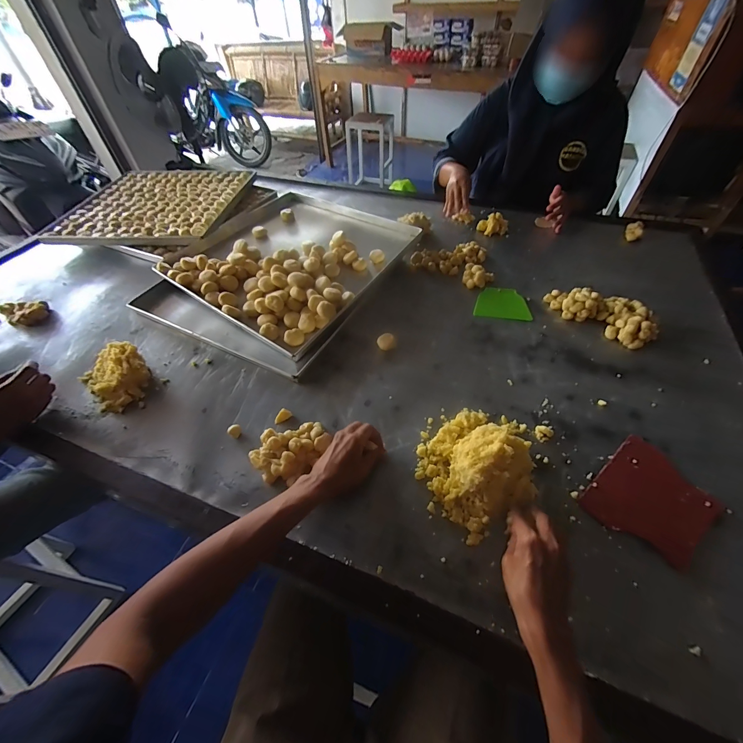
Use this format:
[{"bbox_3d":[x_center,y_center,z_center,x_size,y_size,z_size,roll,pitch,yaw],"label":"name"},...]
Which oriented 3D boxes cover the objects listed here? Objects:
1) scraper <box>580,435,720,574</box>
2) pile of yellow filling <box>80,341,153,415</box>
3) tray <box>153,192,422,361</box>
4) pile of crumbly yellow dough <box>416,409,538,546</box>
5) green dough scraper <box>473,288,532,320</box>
[{"bbox_3d":[0.424,0.188,0.499,0.175,0.008,0.135,-34,57,-23],"label":"scraper"},{"bbox_3d":[-0.513,0.003,0.664,0.113,0.062,0.146,-39,59,-25],"label":"pile of yellow filling"},{"bbox_3d":[-0.208,-0.315,0.891,0.512,0.057,0.521,27,57,23],"label":"tray"},{"bbox_3d":[0.174,0.125,0.512,0.202,0.083,0.173,-29,58,-17],"label":"pile of crumbly yellow dough"},{"bbox_3d":[0.312,-0.165,0.796,0.123,0.004,0.102,7,51,9],"label":"green dough scraper"}]

